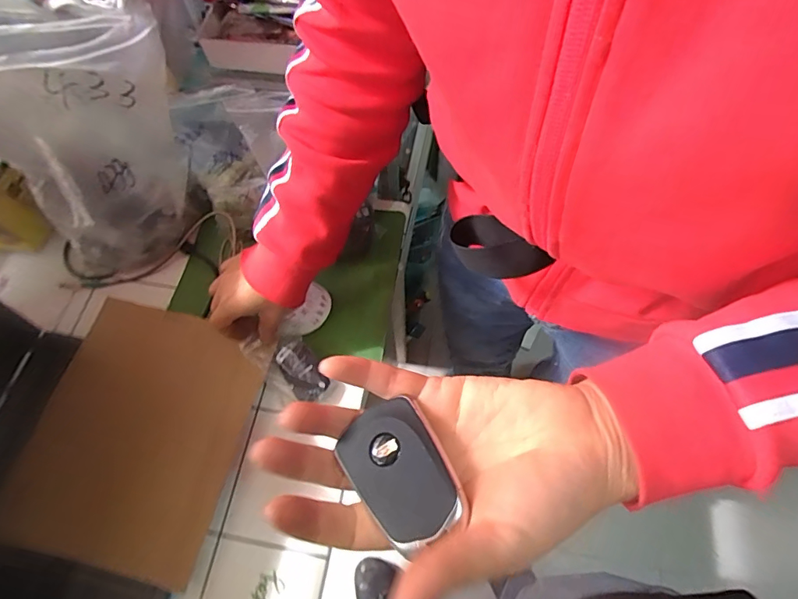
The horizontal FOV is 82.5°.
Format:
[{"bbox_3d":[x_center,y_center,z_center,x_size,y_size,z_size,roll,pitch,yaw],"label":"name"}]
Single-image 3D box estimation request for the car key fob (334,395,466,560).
[{"bbox_3d":[0.001,0.074,0.195,0.036,0.014,0.054,-32,61,1],"label":"car key fob"}]

